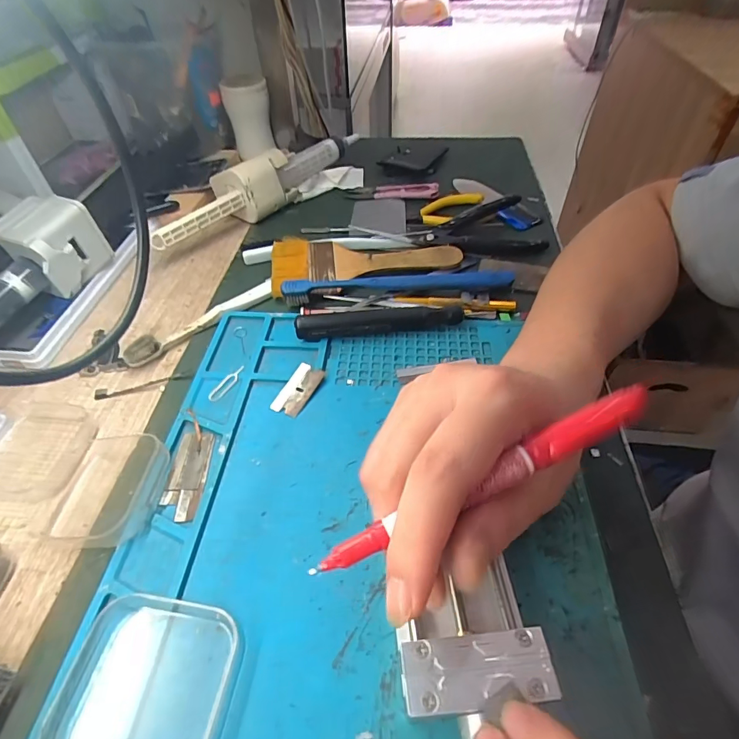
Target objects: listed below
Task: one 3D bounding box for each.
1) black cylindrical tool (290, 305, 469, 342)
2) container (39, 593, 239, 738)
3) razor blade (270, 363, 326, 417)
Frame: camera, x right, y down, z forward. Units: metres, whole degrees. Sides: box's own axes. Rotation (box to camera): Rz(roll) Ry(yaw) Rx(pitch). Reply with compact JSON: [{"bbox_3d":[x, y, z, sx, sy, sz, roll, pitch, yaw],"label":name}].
[{"bbox_3d":[0.008,-0.034,0.325,0.120,0.019,0.016,-5,48,-2],"label":"black cylindrical tool"},{"bbox_3d":[-0.093,0.132,0.184,0.062,0.015,0.065,5,48,7],"label":"container"},{"bbox_3d":[-0.048,0.014,0.295,0.020,0.004,0.039,25,63,16],"label":"razor blade"}]

